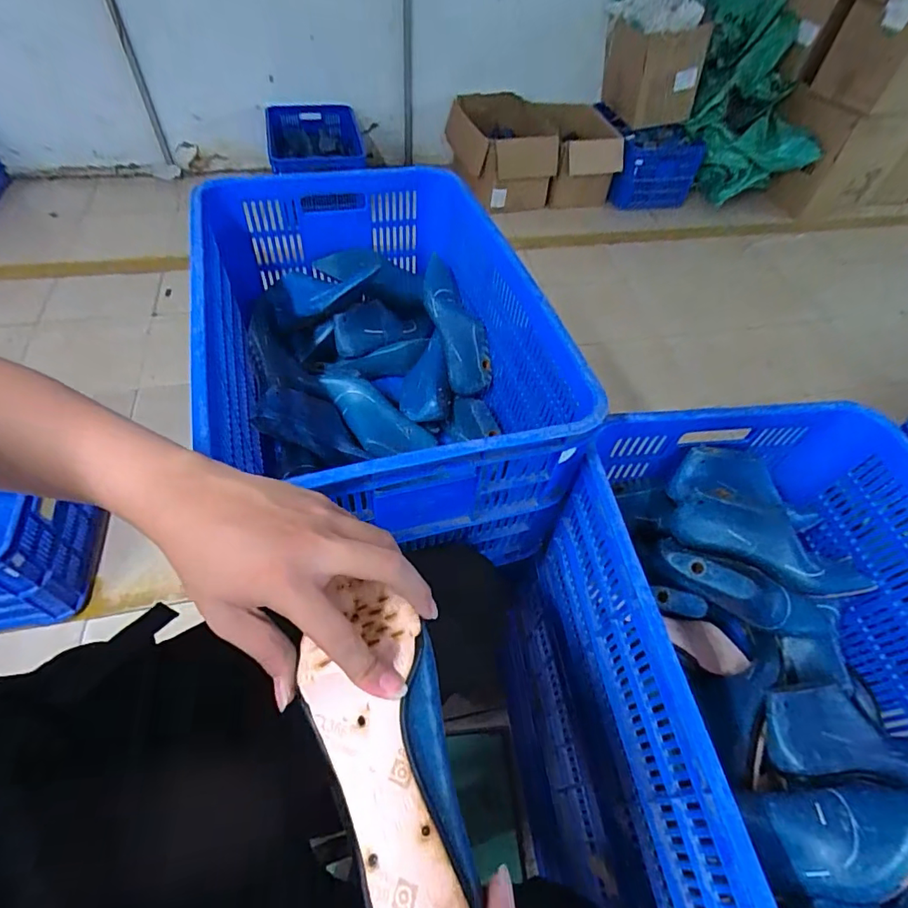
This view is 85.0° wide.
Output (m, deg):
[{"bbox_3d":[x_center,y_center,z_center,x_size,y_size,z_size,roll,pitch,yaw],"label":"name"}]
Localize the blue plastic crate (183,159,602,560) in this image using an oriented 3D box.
[{"bbox_3d":[-0.113,-0.154,0.750,0.424,0.293,0.606,-12,55,-13],"label":"blue plastic crate"}]

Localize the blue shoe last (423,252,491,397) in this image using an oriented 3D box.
[{"bbox_3d":[-0.004,-0.228,0.866,0.073,0.073,0.264,-14,73,-14],"label":"blue shoe last"}]

